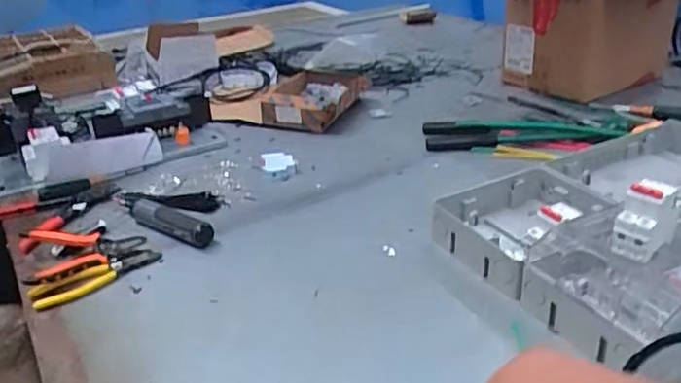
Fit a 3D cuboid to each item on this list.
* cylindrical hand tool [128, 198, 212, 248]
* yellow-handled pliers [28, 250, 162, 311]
[{"bbox_3d":[-0.245,0.045,0.893,0.144,0.032,0.030,14,32,30],"label":"cylindrical hand tool"},{"bbox_3d":[-0.313,0.109,0.799,0.158,0.018,0.039,-25,35,-35],"label":"yellow-handled pliers"}]

